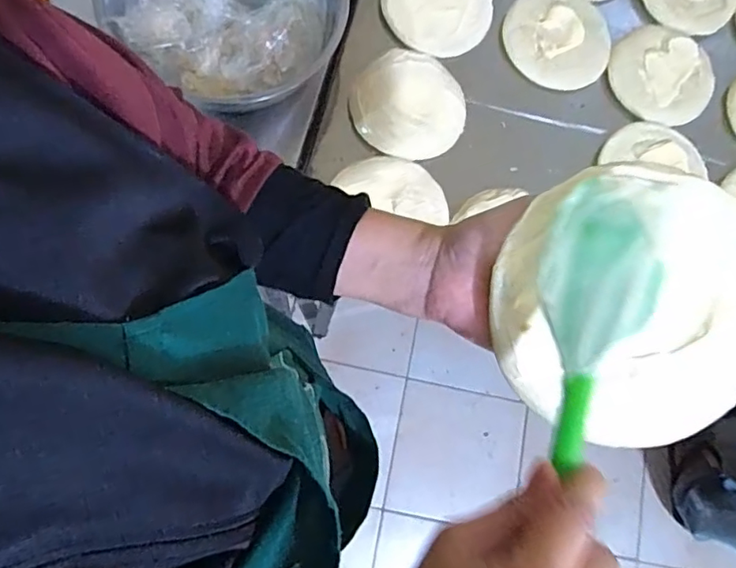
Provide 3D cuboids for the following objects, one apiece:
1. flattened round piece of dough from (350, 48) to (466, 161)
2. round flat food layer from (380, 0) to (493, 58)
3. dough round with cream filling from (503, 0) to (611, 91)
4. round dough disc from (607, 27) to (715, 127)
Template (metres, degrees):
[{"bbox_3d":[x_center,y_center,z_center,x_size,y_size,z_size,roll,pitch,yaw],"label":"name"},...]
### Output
[{"bbox_3d":[0.052,-0.225,0.717,0.140,0.030,0.138,1,77,-5],"label":"flattened round piece of dough"},{"bbox_3d":[0.089,-0.370,0.748,0.138,0.024,0.144,0,76,-1],"label":"round flat food layer"},{"bbox_3d":[0.254,-0.332,0.764,0.140,0.018,0.141,1,77,-5],"label":"dough round with cream filling"},{"bbox_3d":[0.391,-0.279,0.758,0.134,0.014,0.130,1,77,-5],"label":"round dough disc"}]

